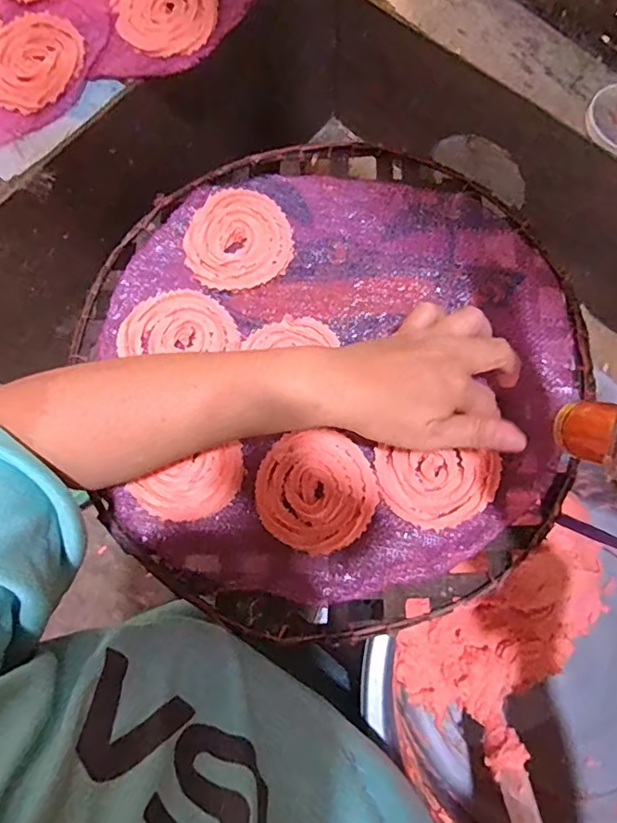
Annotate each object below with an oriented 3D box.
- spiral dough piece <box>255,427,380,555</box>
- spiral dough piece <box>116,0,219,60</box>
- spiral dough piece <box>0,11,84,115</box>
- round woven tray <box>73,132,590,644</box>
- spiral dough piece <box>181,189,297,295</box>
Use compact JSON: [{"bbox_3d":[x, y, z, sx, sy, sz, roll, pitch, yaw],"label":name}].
[{"bbox_3d":[0.005,0.055,0.365,0.082,0.004,0.081,0,79,0],"label":"spiral dough piece"},{"bbox_3d":[-0.115,-0.331,0.431,0.079,0.005,0.086,0,79,0],"label":"spiral dough piece"},{"bbox_3d":[-0.225,-0.285,0.425,0.074,0.006,0.087,34,81,6],"label":"spiral dough piece"},{"bbox_3d":[0.018,-0.040,0.393,0.349,0.029,0.375,0,79,0],"label":"round woven tray"},{"bbox_3d":[-0.056,-0.138,0.420,0.083,0.004,0.085,0,79,0],"label":"spiral dough piece"}]

